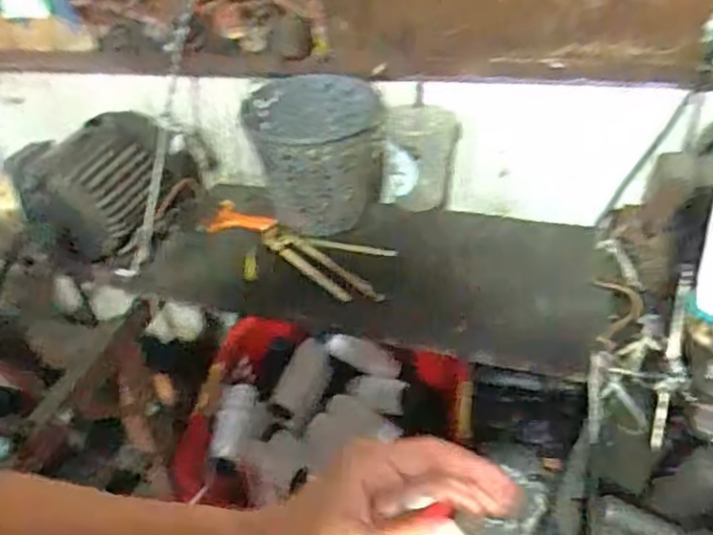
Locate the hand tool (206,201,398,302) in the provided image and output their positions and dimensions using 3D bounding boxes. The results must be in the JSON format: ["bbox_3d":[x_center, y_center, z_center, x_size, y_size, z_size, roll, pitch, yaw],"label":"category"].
[{"bbox_3d":[-0.076,-0.041,0.976,0.310,0.029,0.133,24,49,30],"label":"hand tool"}]

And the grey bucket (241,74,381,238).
[{"bbox_3d":[-0.058,-0.170,0.994,0.177,0.195,0.200,2,42,8],"label":"grey bucket"}]

